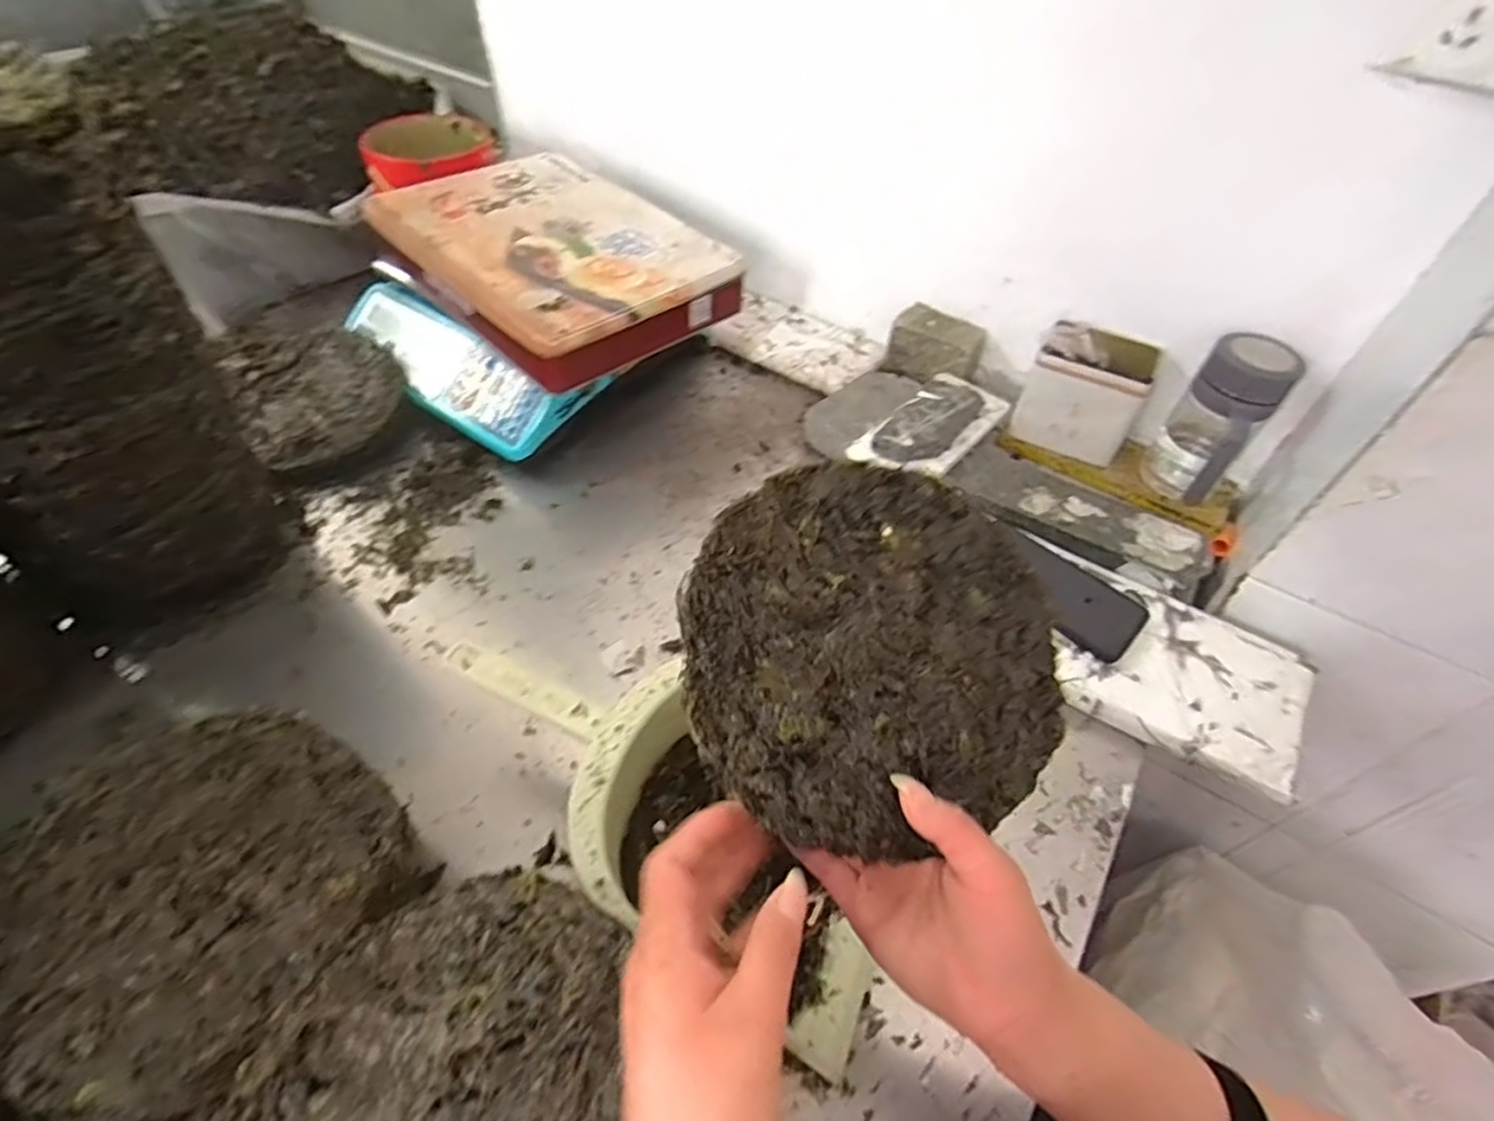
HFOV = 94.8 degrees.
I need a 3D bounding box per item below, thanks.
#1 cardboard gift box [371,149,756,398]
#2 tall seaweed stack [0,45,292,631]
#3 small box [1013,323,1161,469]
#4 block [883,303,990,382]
[{"bbox_3d":[-0.224,-0.351,0.799,0.368,0.070,0.275,37,56,25],"label":"cardboard gift box"},{"bbox_3d":[-0.508,-0.143,0.509,0.186,0.357,0.186,38,57,26],"label":"tall seaweed stack"},{"bbox_3d":[0.366,-0.187,0.747,0.114,0.101,0.077,25,52,17],"label":"small box"},{"bbox_3d":[0.232,-0.264,0.848,0.106,0.066,0.058,25,52,17],"label":"block"}]

